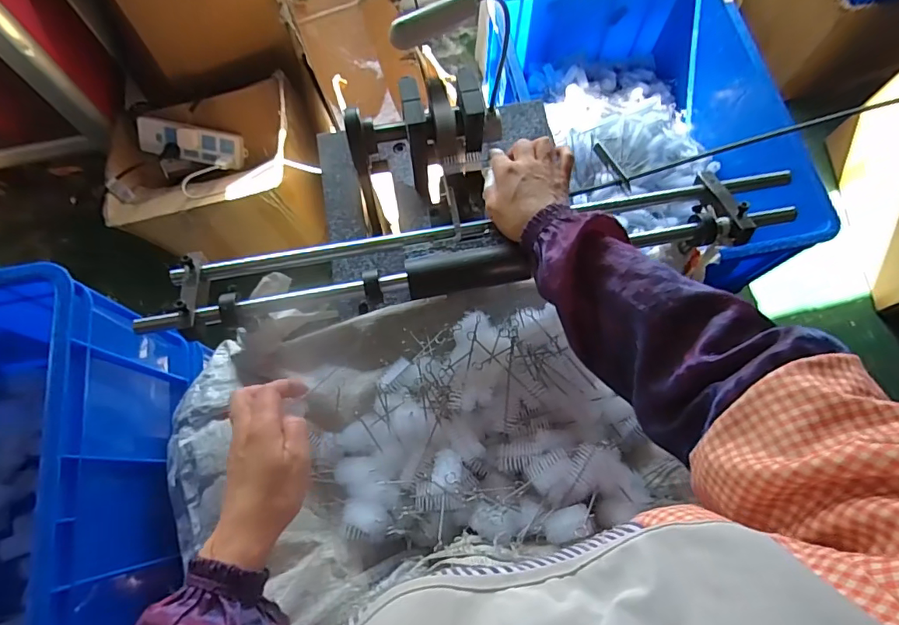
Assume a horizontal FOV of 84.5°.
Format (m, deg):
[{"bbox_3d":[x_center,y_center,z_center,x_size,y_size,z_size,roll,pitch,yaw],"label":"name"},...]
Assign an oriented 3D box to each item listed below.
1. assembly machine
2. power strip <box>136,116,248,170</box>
[{"bbox_3d":[0.023,-0.137,0.564,0.622,0.148,0.265,-9,71,-3],"label":"assembly machine"},{"bbox_3d":[-0.591,-0.389,1.139,0.234,0.082,0.027,10,31,-4],"label":"power strip"}]

